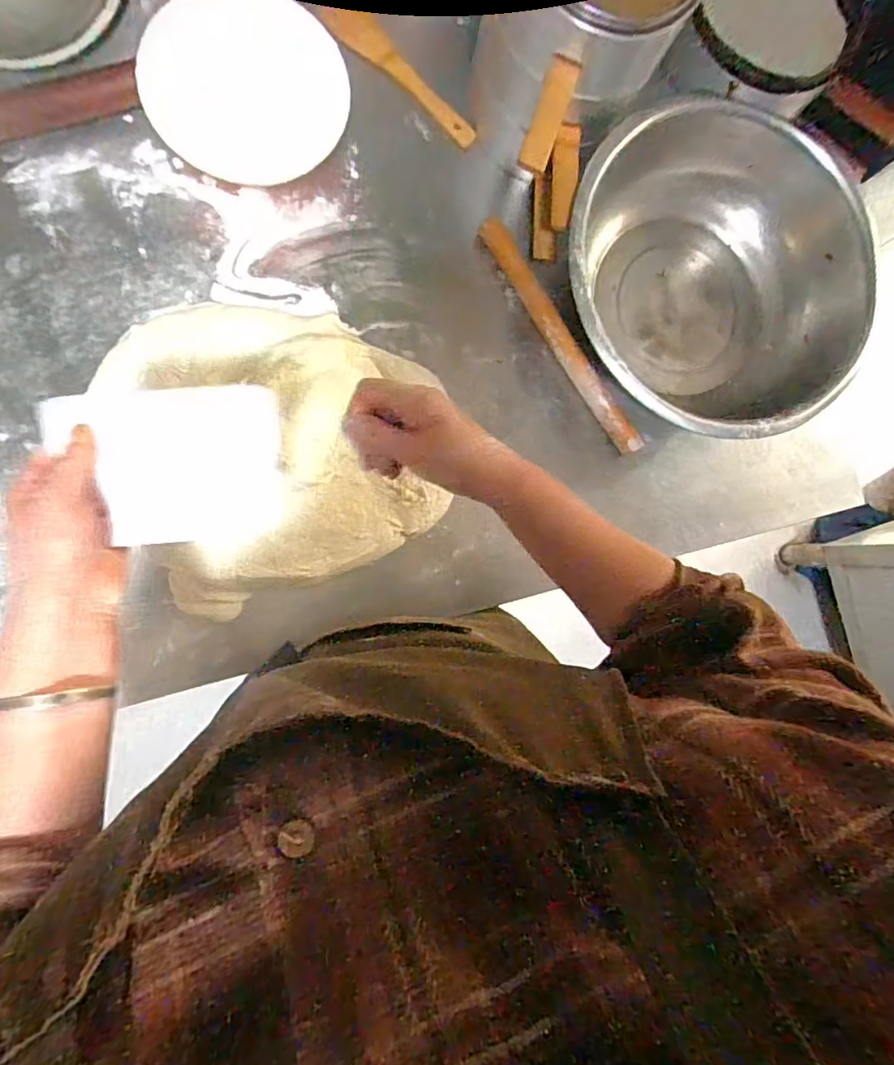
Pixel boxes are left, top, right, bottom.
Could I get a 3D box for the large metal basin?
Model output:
[{"bbox_3d":[0.275,-0.262,0.602,0.339,0.116,0.308,29,83,-5],"label":"large metal basin"}]

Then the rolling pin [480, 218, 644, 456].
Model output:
[{"bbox_3d":[0.127,-0.215,0.619,0.029,0.033,0.293,-35,92,-8],"label":"rolling pin"}]

